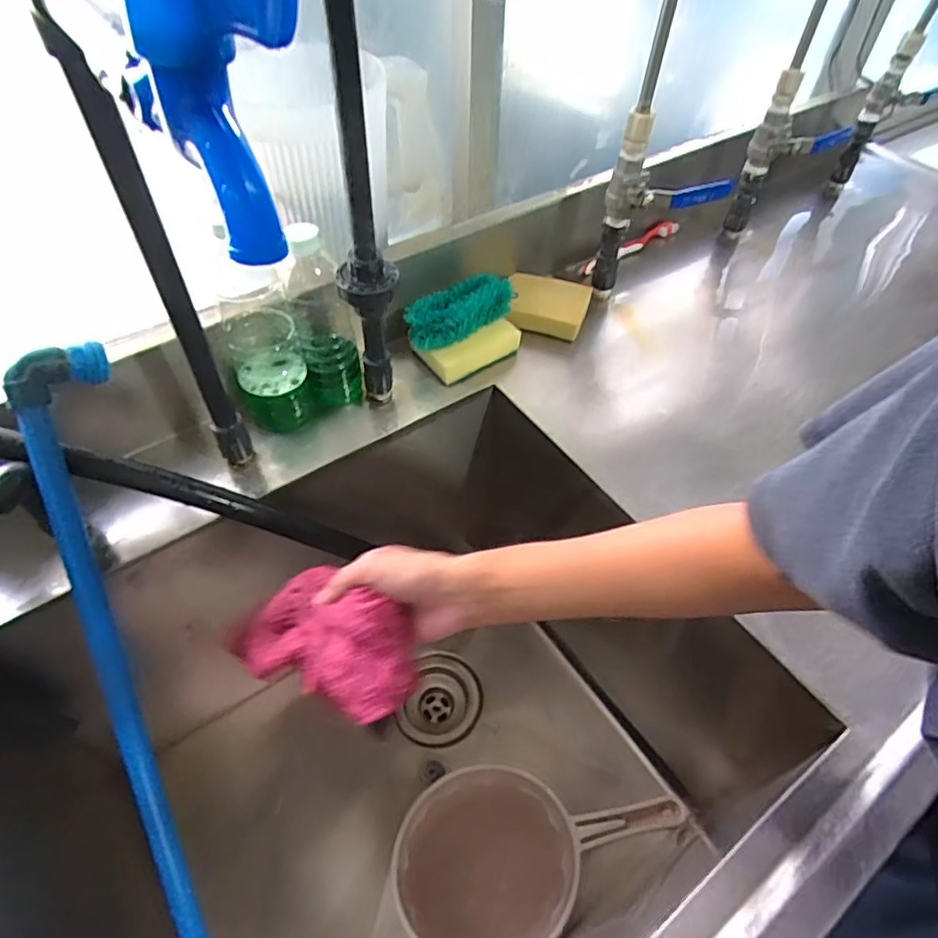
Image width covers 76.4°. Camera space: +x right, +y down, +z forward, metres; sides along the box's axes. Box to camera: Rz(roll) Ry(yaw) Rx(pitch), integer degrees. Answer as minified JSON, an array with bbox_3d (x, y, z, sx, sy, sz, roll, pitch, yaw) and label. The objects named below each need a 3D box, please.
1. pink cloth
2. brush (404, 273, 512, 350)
[{"bbox_3d":[-0.121,0.129,0.457,0.175,0.056,0.088,4,46,30],"label":"pink cloth"},{"bbox_3d":[-0.010,-0.167,0.633,0.126,0.046,0.054,-32,57,-25],"label":"brush"}]

